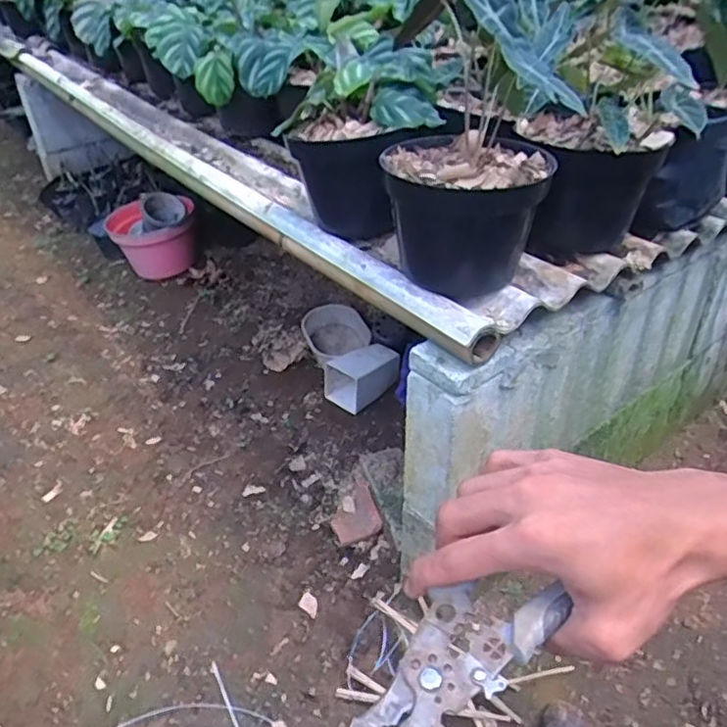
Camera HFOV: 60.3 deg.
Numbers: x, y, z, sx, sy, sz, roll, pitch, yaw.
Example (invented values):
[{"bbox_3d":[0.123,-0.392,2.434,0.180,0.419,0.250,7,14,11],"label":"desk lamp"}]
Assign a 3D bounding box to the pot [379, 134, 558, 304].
[{"bbox_3d":[0.109,-0.157,0.674,0.160,0.139,0.156,0,36,0],"label":"pot"}]

